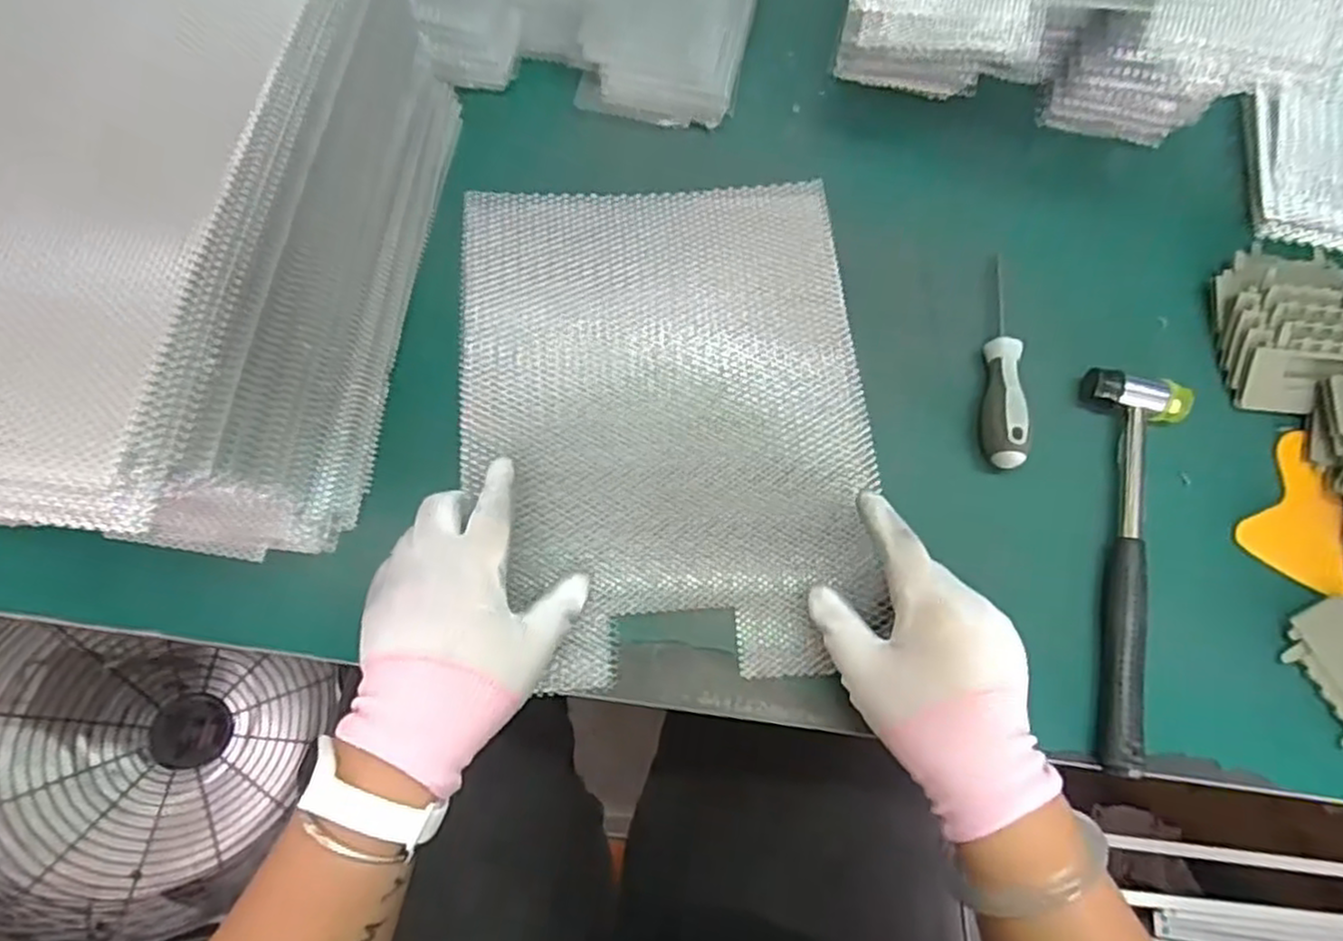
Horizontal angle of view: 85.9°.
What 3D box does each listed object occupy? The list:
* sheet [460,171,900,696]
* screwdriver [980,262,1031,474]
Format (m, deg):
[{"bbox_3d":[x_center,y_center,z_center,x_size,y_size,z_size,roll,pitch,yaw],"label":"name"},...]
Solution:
[{"bbox_3d":[-0.003,-0.037,0.450,0.239,0.033,0.317,-3,71,-3],"label":"sheet"},{"bbox_3d":[0.216,-0.073,0.467,0.024,0.027,0.147,10,71,2],"label":"screwdriver"}]

